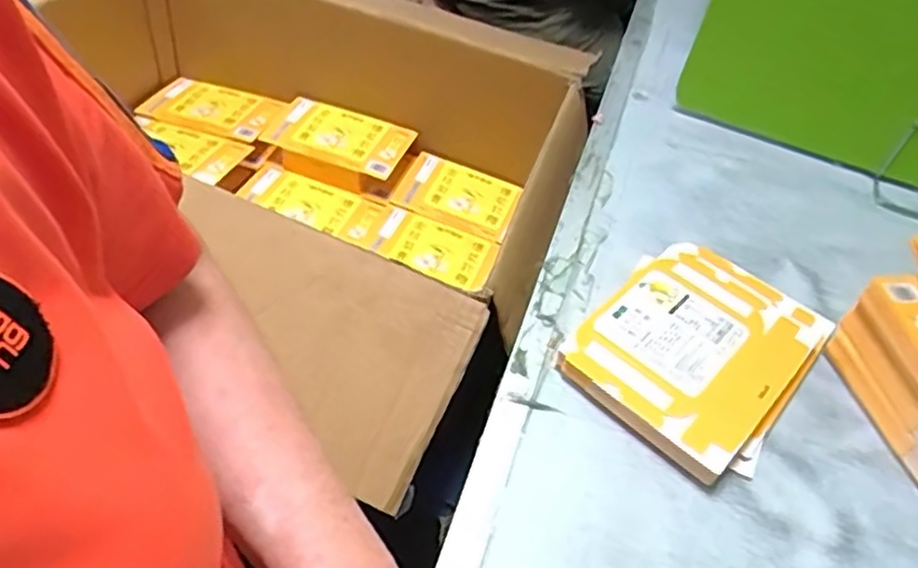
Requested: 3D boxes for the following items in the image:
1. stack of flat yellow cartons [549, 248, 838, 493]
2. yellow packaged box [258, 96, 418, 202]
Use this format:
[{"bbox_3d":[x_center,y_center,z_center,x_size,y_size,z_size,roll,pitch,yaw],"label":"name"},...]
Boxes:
[{"bbox_3d":[0.187,0.047,0.546,0.149,0.033,0.205,32,51,22],"label":"stack of flat yellow cartons"},{"bbox_3d":[-0.154,-0.176,0.887,0.180,0.040,0.108,21,48,9],"label":"yellow packaged box"}]

